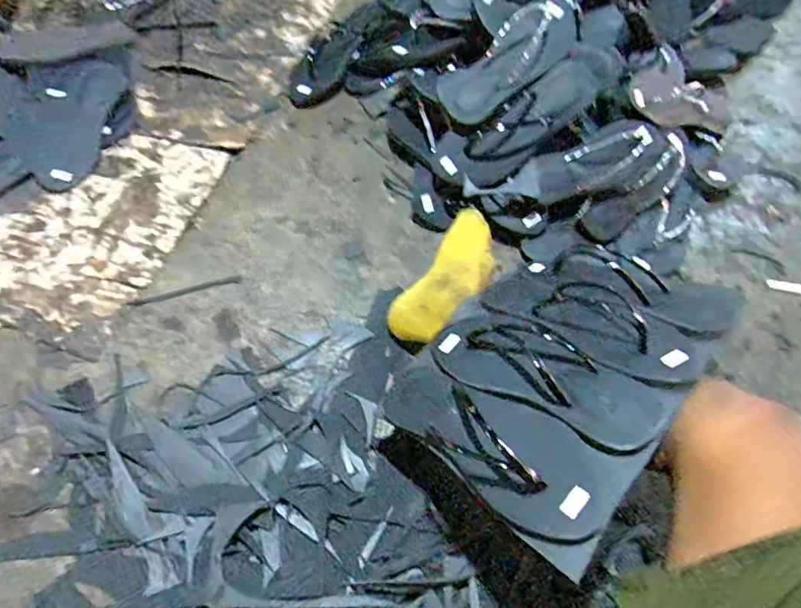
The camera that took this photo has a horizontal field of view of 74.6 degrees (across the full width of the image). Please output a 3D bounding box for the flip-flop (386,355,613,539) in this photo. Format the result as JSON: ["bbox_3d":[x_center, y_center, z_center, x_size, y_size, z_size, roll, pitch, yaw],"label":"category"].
[{"bbox_3d":[0.076,0.117,0.501,0.094,0.050,0.246,-41,45,-21],"label":"flip-flop"}]

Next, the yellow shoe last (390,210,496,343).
[{"bbox_3d":[0.070,-0.035,0.732,0.087,0.094,0.219,31,64,15],"label":"yellow shoe last"}]

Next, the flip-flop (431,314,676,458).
[{"bbox_3d":[0.137,0.064,0.537,0.247,0.031,0.095,24,60,41],"label":"flip-flop"}]

